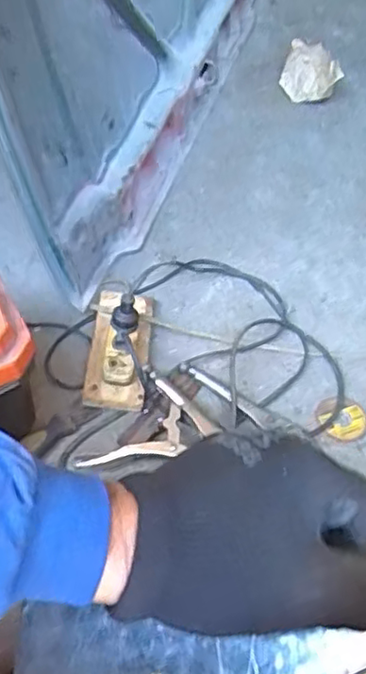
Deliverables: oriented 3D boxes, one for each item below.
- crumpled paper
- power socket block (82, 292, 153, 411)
[{"bbox_3d":[0.275,-0.560,1.369,0.126,0.079,0.138,16,53,9],"label":"crumpled paper"},{"bbox_3d":[-0.090,0.009,0.904,0.088,0.049,0.206,2,52,-3],"label":"power socket block"}]

